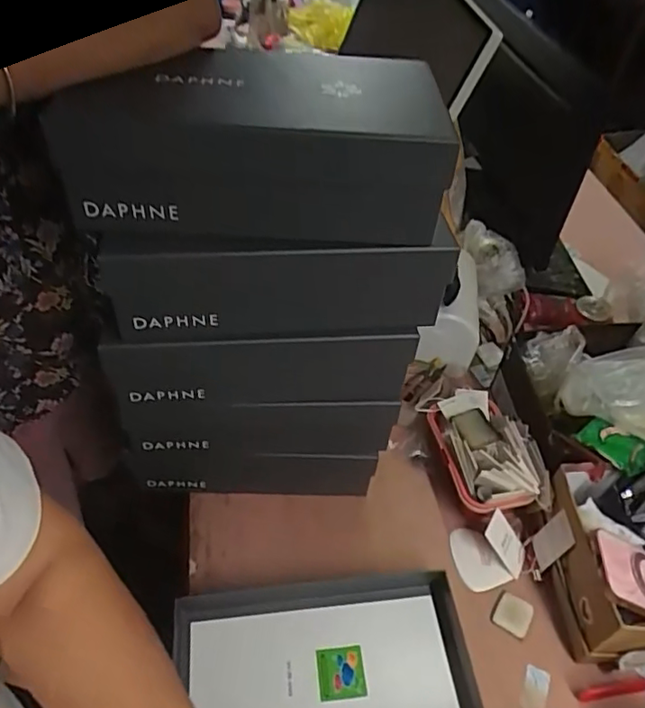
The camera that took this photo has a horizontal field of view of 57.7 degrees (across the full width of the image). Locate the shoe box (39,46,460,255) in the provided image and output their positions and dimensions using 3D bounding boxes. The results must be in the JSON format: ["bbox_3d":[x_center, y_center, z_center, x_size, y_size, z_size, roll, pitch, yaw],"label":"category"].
[{"bbox_3d":[-0.044,-0.160,0.475,0.270,0.104,0.144,1,47,-2],"label":"shoe box"}]

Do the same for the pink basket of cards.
[{"bbox_3d":[0.209,0.125,0.754,0.108,0.077,0.179,-10,49,-12],"label":"pink basket of cards"}]

